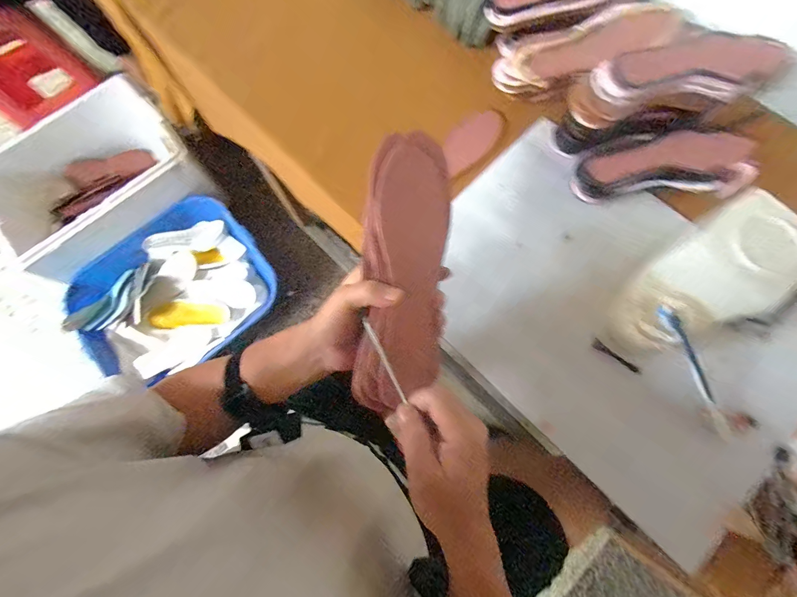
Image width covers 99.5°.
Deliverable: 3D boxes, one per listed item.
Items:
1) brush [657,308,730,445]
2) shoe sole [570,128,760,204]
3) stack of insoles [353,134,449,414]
[{"bbox_3d":[0.360,0.093,0.406,0.018,0.020,0.181,-27,92,-5],"label":"brush"},{"bbox_3d":[0.371,-0.195,0.479,0.251,0.050,0.091,-3,75,1],"label":"shoe sole"},{"bbox_3d":[0.008,-0.026,0.328,0.080,0.038,0.256,5,89,3],"label":"stack of insoles"}]

